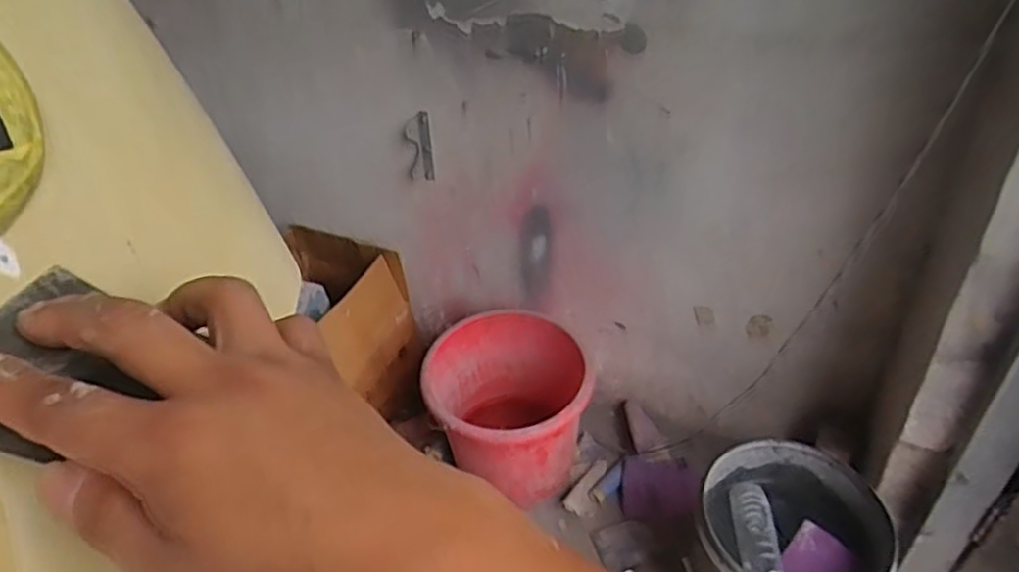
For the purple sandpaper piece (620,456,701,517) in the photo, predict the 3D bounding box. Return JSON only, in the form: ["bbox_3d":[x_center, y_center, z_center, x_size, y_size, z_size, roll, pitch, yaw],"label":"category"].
[{"bbox_3d":[0.340,0.459,1.554,0.163,0.007,0.128,4,56,6],"label":"purple sandpaper piece"}]

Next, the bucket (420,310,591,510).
[{"bbox_3d":[0.000,0.298,1.566,0.331,0.328,0.376,0,37,5],"label":"bucket"}]

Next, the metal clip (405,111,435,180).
[{"bbox_3d":[-0.198,-0.310,1.515,0.065,0.158,0.006,7,38,15],"label":"metal clip"}]

